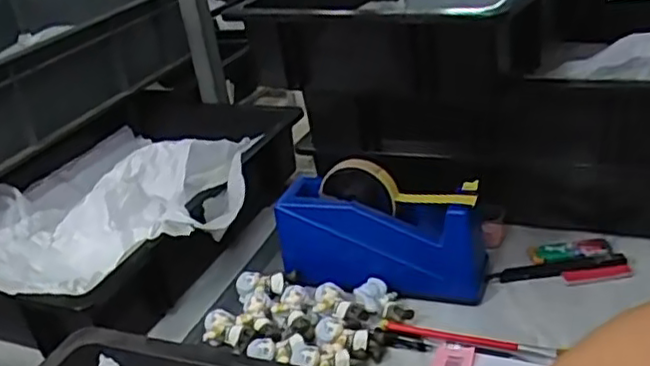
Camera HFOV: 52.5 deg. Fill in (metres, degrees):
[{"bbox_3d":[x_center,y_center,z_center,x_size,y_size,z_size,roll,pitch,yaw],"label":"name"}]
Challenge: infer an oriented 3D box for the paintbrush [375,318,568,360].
[{"bbox_3d":[0.124,0.137,0.579,0.156,0.012,0.015,4,29,23],"label":"paintbrush"}]

